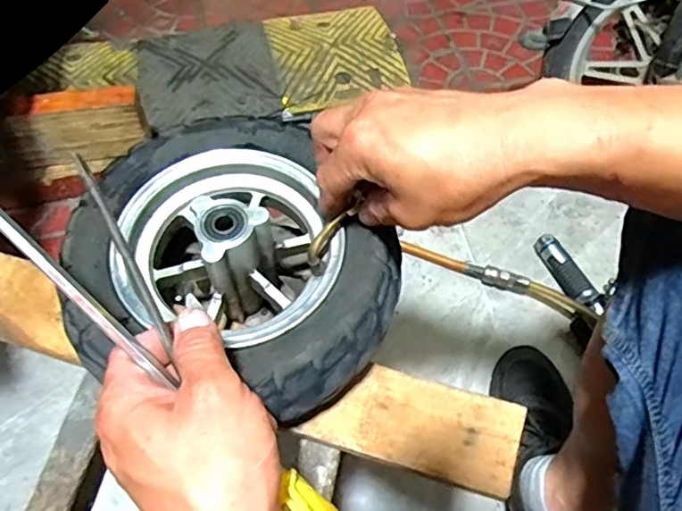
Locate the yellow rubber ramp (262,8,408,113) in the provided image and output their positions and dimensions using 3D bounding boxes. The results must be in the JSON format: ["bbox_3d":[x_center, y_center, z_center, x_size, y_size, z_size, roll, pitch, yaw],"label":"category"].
[{"bbox_3d":[-0.013,-0.400,1.131,0.246,0.053,0.285,-12,57,-6],"label":"yellow rubber ramp"}]

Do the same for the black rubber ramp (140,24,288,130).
[{"bbox_3d":[-0.259,-0.358,1.107,0.254,0.049,0.286,-12,57,-6],"label":"black rubber ramp"}]

